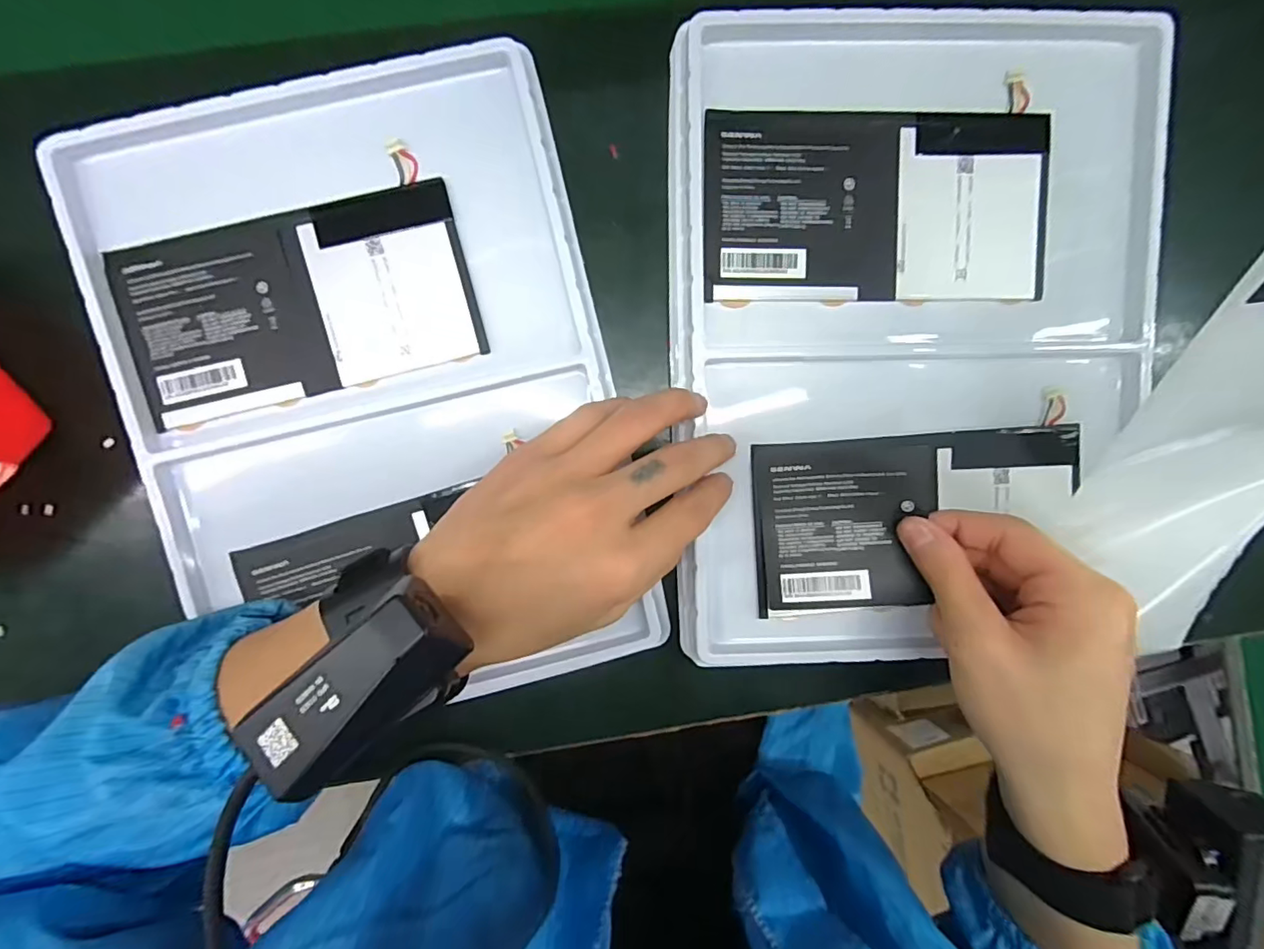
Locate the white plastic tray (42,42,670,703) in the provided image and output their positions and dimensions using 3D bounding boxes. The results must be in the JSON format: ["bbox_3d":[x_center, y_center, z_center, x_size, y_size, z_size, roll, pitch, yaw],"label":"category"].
[{"bbox_3d":[-0.132,-0.034,0.281,0.239,0.022,0.317,-13,95,1],"label":"white plastic tray"}]

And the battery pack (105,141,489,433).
[{"bbox_3d":[-0.171,-0.089,0.274,0.169,0.007,0.098,-16,94,-1],"label":"battery pack"}]

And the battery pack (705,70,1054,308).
[{"bbox_3d":[0.124,-0.135,0.271,0.172,0.008,0.092,-2,94,-2],"label":"battery pack"}]

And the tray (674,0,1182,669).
[{"bbox_3d":[0.145,-0.062,0.274,0.237,0.028,0.325,2,95,0],"label":"tray"}]

